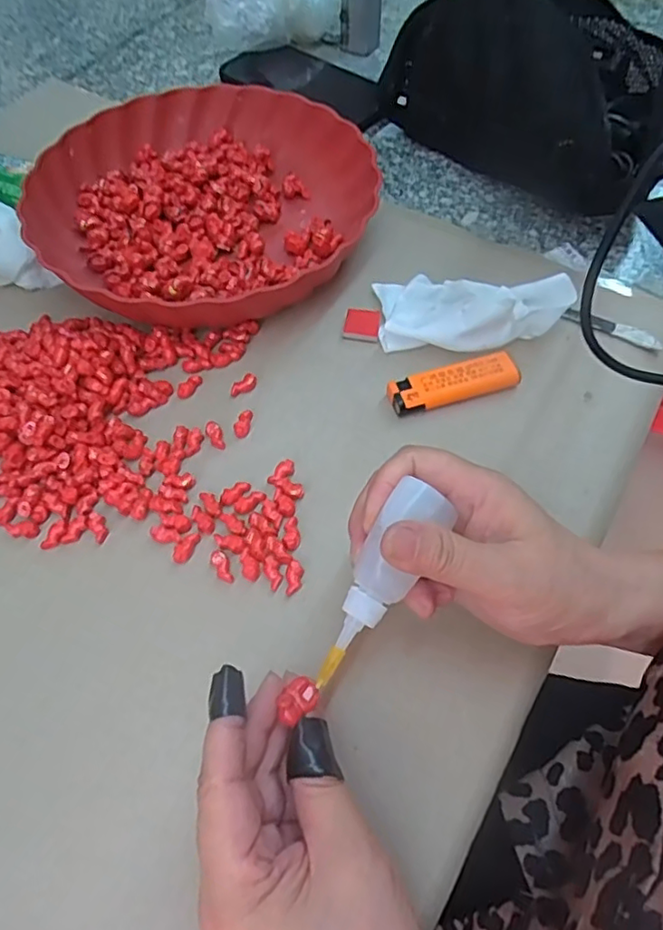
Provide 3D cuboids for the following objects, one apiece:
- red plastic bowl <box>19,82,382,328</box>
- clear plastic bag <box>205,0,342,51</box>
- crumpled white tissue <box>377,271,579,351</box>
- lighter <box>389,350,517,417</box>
[{"bbox_3d":[-0.092,-0.198,0.459,0.239,0.048,0.239,-1,58,1],"label":"red plastic bowl"},{"bbox_3d":[-0.056,-0.452,0.611,0.139,0.064,0.067,-32,62,-17],"label":"clear plastic bag"},{"bbox_3d":[0.089,-0.101,0.399,0.120,0.035,0.062,12,59,9],"label":"crumpled white tissue"},{"bbox_3d":[0.075,-0.050,0.379,0.079,0.012,0.025,-16,59,-9],"label":"lighter"}]

